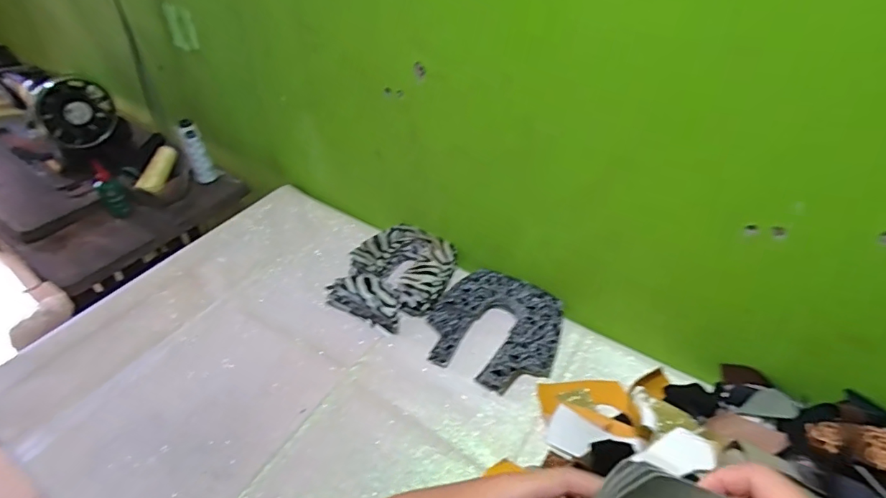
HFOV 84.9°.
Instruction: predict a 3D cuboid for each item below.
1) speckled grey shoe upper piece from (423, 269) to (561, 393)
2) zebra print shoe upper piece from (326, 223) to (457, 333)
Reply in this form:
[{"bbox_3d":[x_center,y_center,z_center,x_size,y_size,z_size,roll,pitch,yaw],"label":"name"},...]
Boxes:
[{"bbox_3d":[0.077,0.118,0.740,0.198,0.034,0.188,20,47,19],"label":"speckled grey shoe upper piece"},{"bbox_3d":[-0.074,0.040,0.812,0.165,0.044,0.191,20,47,19],"label":"zebra print shoe upper piece"}]

